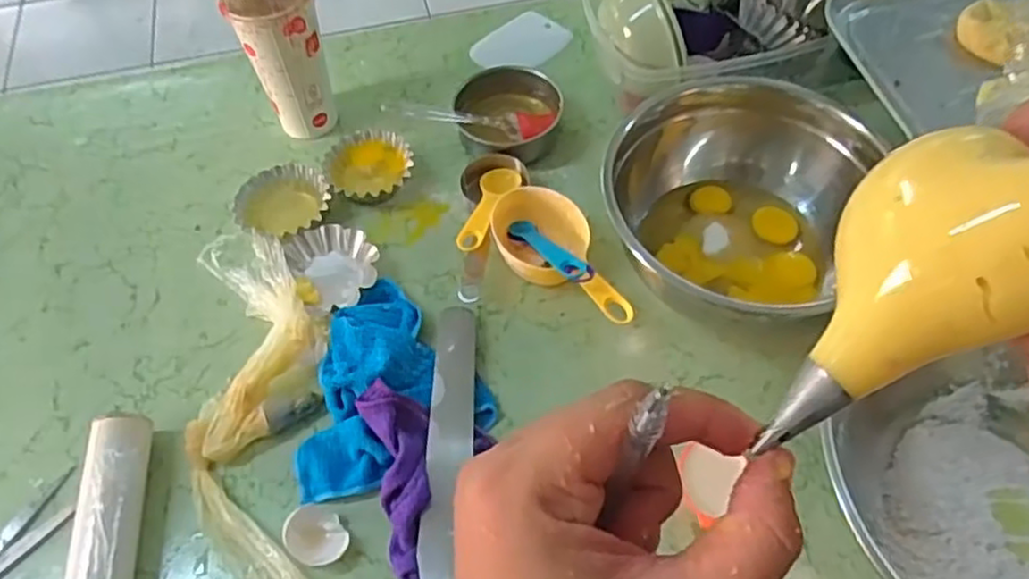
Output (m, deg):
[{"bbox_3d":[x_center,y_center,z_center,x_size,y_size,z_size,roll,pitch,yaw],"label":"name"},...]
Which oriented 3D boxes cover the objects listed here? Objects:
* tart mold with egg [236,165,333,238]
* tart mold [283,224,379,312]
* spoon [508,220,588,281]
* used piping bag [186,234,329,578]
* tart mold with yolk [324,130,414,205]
[{"bbox_3d":[-0.231,-0.082,0.720,0.091,0.034,0.090,-1,57,1],"label":"tart mold with egg"},{"bbox_3d":[-0.169,-0.024,0.681,0.079,0.028,0.086,-29,61,-16],"label":"tart mold"},{"bbox_3d":[0.028,-0.040,0.654,0.024,0.018,0.111,-27,35,-15],"label":"spoon"},{"bbox_3d":[-0.207,0.117,0.576,0.122,0.050,0.392,-13,58,-7],"label":"used piping bag"},{"bbox_3d":[-0.150,-0.125,0.745,0.087,0.027,0.090,-1,57,1],"label":"tart mold with yolk"}]

